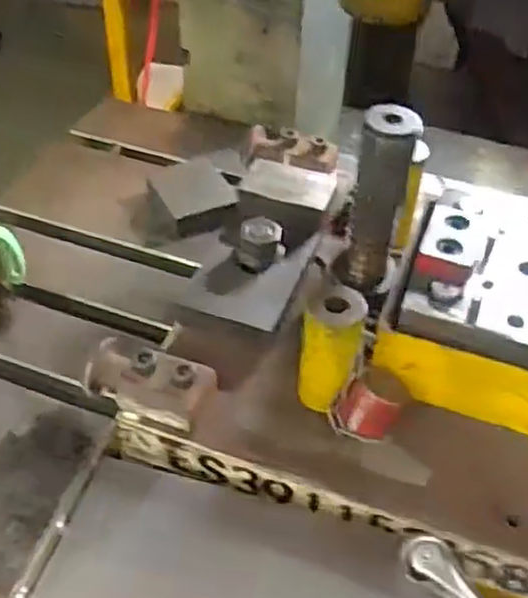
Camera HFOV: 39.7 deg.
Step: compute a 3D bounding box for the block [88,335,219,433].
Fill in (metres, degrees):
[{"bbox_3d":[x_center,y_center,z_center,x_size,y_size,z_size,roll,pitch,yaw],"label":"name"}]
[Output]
[{"bbox_3d":[-0.081,0.059,0.524,0.082,0.042,0.045,16,46,13],"label":"block"}]

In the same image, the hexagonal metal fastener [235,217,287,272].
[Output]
[{"bbox_3d":[-0.003,-0.047,0.625,0.040,0.036,0.029,-1,45,-5],"label":"hexagonal metal fastener"}]

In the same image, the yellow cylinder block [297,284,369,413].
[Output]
[{"bbox_3d":[0.047,0.035,0.516,0.039,0.092,0.040,9,45,6],"label":"yellow cylinder block"}]

